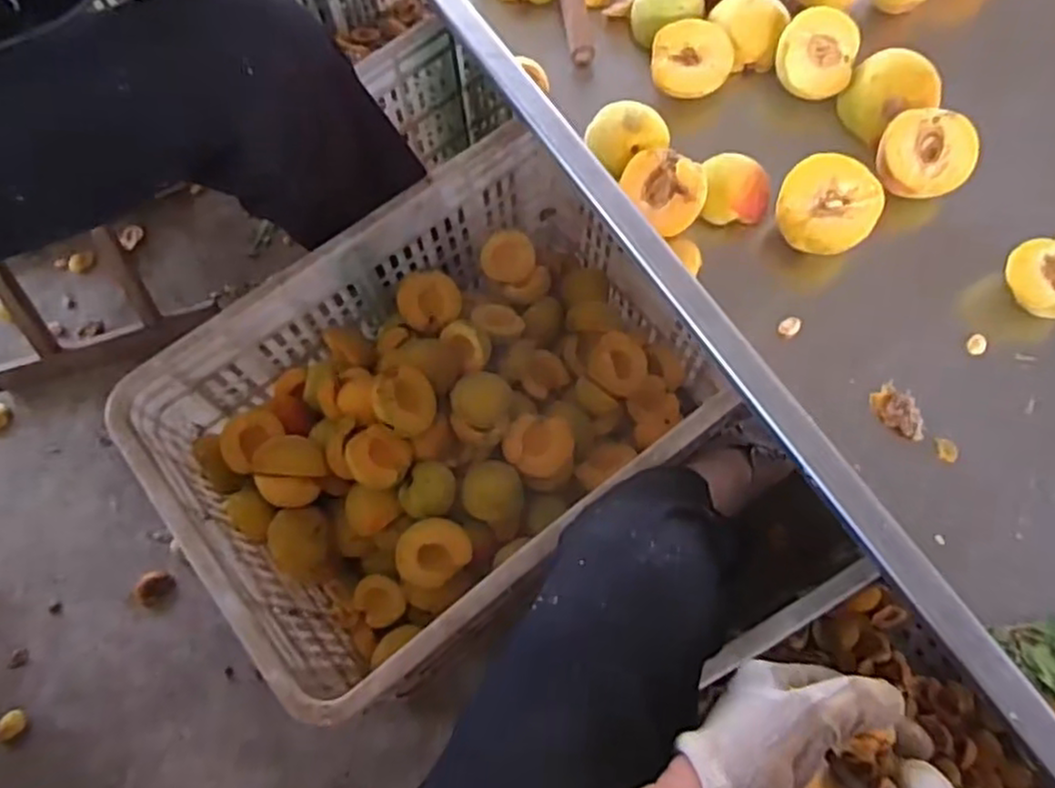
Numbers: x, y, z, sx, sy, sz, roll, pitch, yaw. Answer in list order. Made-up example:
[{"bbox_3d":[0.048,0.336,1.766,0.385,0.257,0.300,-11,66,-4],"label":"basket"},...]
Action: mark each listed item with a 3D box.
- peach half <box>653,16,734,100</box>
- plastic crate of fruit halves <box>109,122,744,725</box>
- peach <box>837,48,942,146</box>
[{"bbox_3d":[0.126,-0.257,0.546,0.058,0.029,0.060,11,85,-2],"label":"peach half"},{"bbox_3d":[-0.072,0.020,0.719,0.494,0.225,0.349,-37,72,-11],"label":"plastic crate of fruit halves"},{"bbox_3d":[0.275,-0.224,0.533,0.064,0.049,0.056,-21,70,-6],"label":"peach"}]

